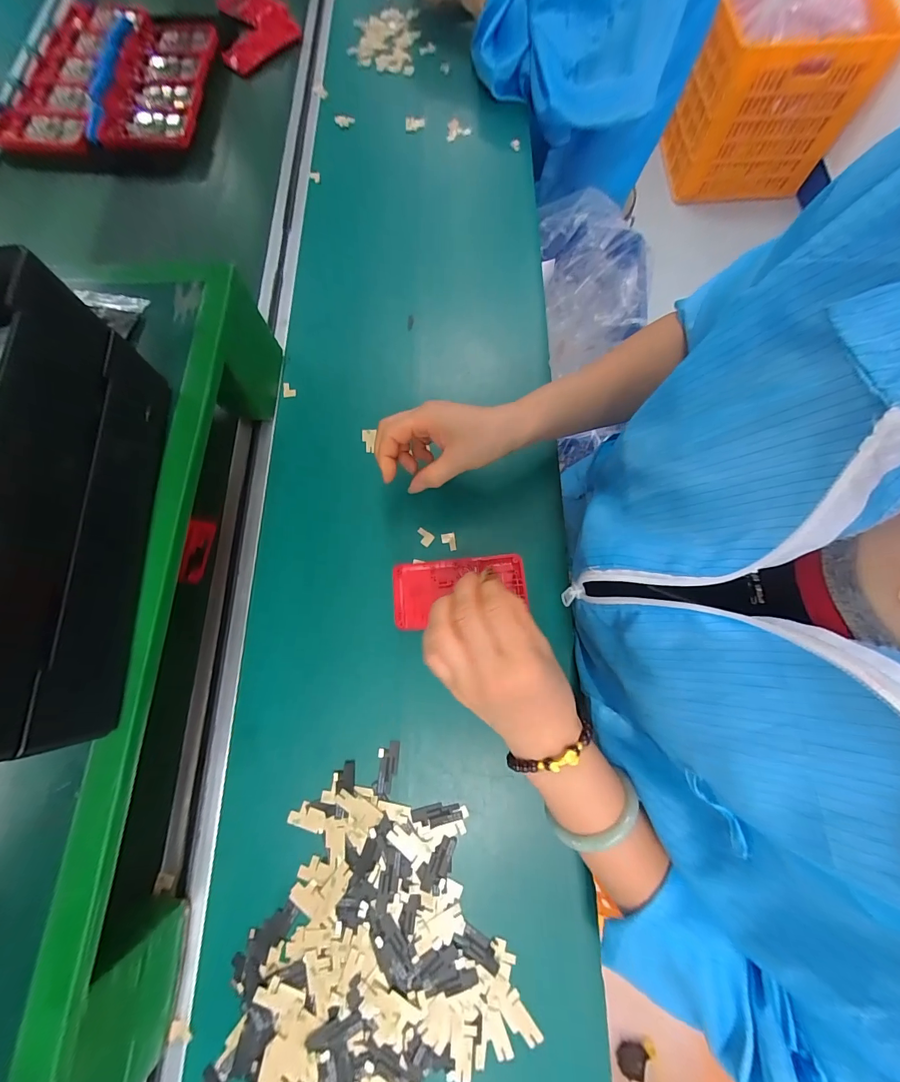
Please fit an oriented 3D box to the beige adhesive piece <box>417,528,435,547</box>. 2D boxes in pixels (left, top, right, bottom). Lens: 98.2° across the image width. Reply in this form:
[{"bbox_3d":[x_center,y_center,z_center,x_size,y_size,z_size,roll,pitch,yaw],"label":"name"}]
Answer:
[{"bbox_3d":[-0.026,-0.004,0.386,0.018,0.004,0.014,31,75,8],"label":"beige adhesive piece"}]

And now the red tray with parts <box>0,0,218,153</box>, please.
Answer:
[{"bbox_3d":[-0.511,-0.714,0.593,0.274,0.023,0.337,-2,74,1],"label":"red tray with parts"}]

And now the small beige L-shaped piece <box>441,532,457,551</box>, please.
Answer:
[{"bbox_3d":[-0.001,0.001,0.385,0.014,0.004,0.018,-8,73,-4],"label":"small beige L-shaped piece"}]

